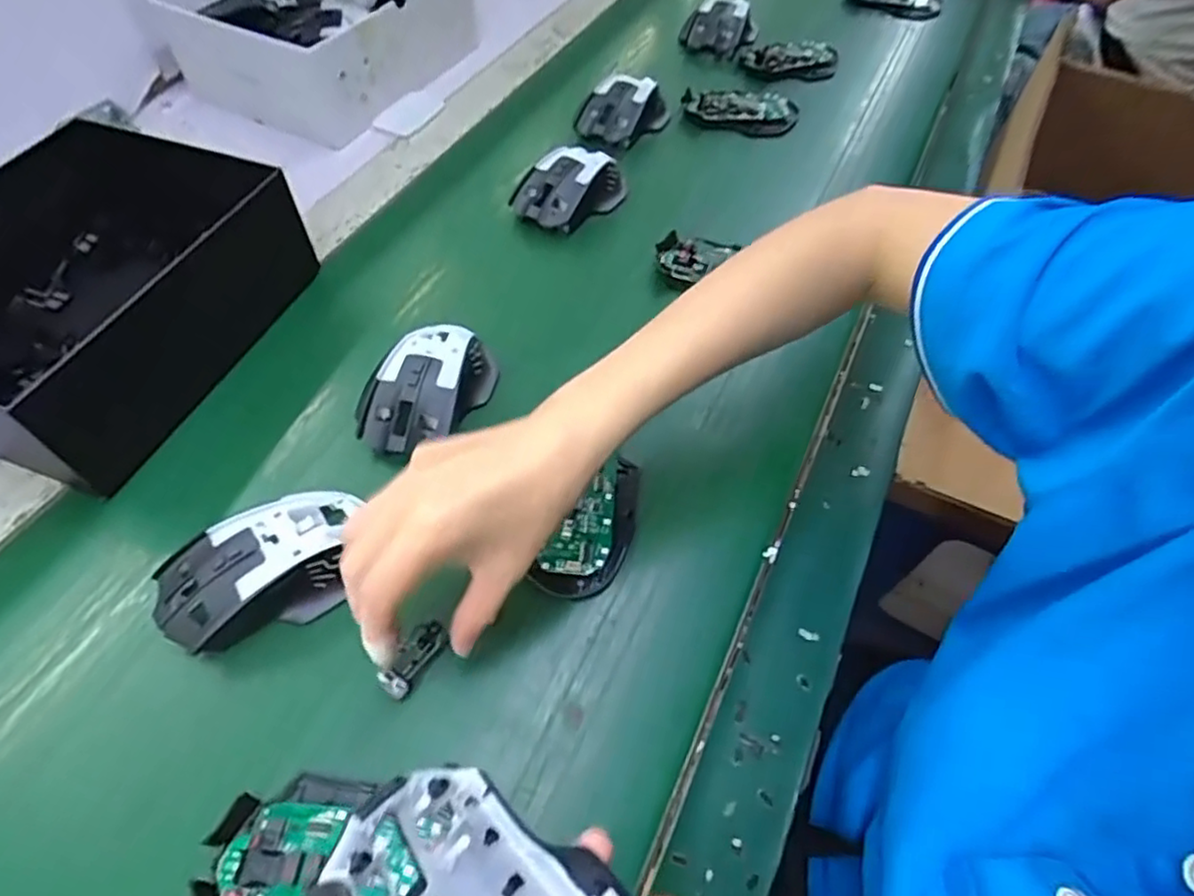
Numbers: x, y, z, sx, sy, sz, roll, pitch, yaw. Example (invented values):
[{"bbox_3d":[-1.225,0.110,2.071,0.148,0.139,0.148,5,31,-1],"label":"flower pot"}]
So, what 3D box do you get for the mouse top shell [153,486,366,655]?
[{"bbox_3d":[-0.183,0.063,0.369,0.115,0.037,0.070,-23,59,-17],"label":"mouse top shell"}]

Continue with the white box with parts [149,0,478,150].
[{"bbox_3d":[-0.271,-0.431,0.682,0.210,0.096,0.244,24,58,14],"label":"white box with parts"}]

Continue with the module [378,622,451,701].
[{"bbox_3d":[-0.095,0.109,0.349,0.015,0.010,0.041,30,68,17],"label":"module"}]

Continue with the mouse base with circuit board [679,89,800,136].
[{"bbox_3d":[0.142,-0.338,0.665,0.113,0.021,0.054,2,55,-1],"label":"mouse base with circuit board"}]

